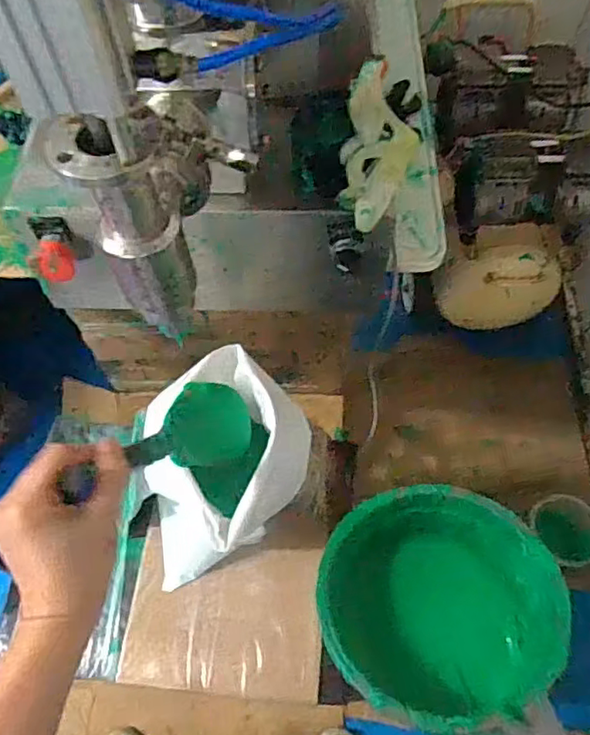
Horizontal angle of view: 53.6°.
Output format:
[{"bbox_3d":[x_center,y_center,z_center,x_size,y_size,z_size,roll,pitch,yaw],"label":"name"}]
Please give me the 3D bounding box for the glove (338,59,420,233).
[{"bbox_3d":[0.070,-0.188,0.478,0.061,0.063,0.149,3,91,0],"label":"glove"}]

